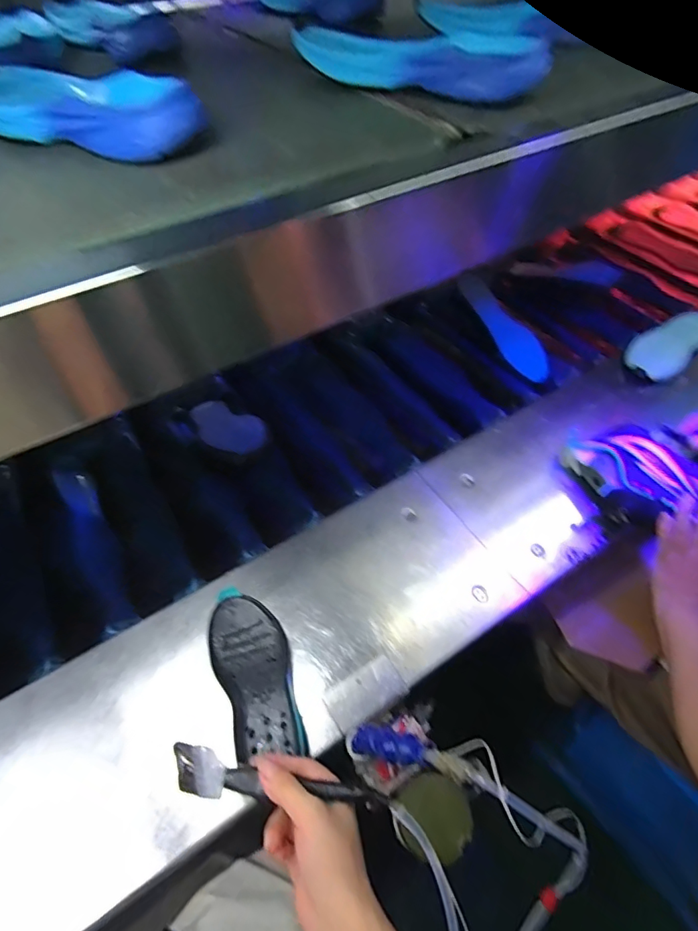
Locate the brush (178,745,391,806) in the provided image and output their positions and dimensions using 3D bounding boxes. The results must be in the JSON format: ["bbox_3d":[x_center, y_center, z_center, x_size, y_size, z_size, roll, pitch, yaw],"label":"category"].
[{"bbox_3d":[-0.057,0.244,0.362,0.170,0.010,0.031,3,55,9],"label":"brush"}]

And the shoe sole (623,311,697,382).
[{"bbox_3d":[0.587,-0.223,0.859,0.214,0.019,0.095,-38,62,-17],"label":"shoe sole"}]

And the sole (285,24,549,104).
[{"bbox_3d":[0.066,-0.430,0.501,0.274,0.038,0.075,20,57,12],"label":"sole"}]

